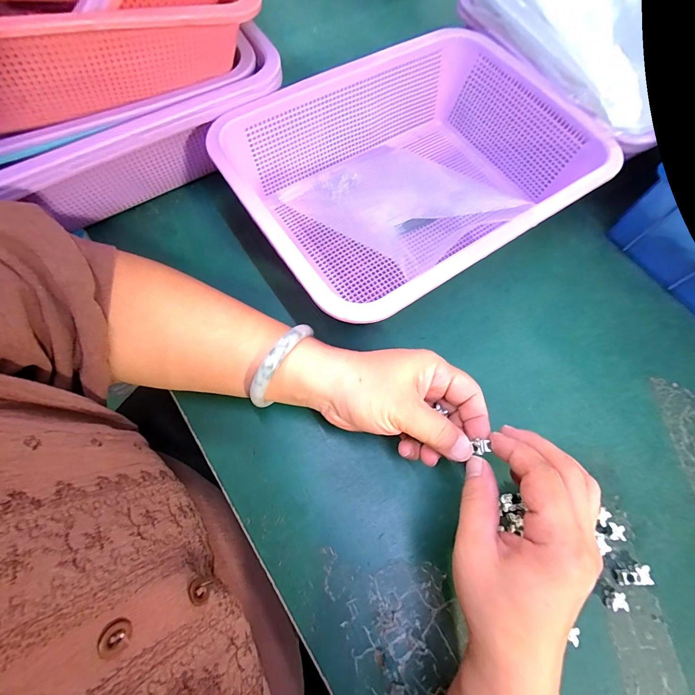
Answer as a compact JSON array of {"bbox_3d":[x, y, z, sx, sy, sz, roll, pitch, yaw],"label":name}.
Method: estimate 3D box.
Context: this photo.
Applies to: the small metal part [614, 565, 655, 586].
[{"bbox_3d":[0.203,0.162,0.246,0.024,0.010,0.011,-2,68,-3],"label":"small metal part"}]

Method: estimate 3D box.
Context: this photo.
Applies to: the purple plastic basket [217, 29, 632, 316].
[{"bbox_3d":[0.061,-0.157,0.327,0.304,0.087,0.224,-31,72,-13],"label":"purple plastic basket"}]

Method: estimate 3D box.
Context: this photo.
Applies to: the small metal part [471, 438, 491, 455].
[{"bbox_3d":[0.086,0.064,0.221,0.011,0.005,0.008,-15,70,-8],"label":"small metal part"}]

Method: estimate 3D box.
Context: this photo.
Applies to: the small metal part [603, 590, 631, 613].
[{"bbox_3d":[0.187,0.177,0.241,0.013,0.007,0.012,3,68,-1],"label":"small metal part"}]

